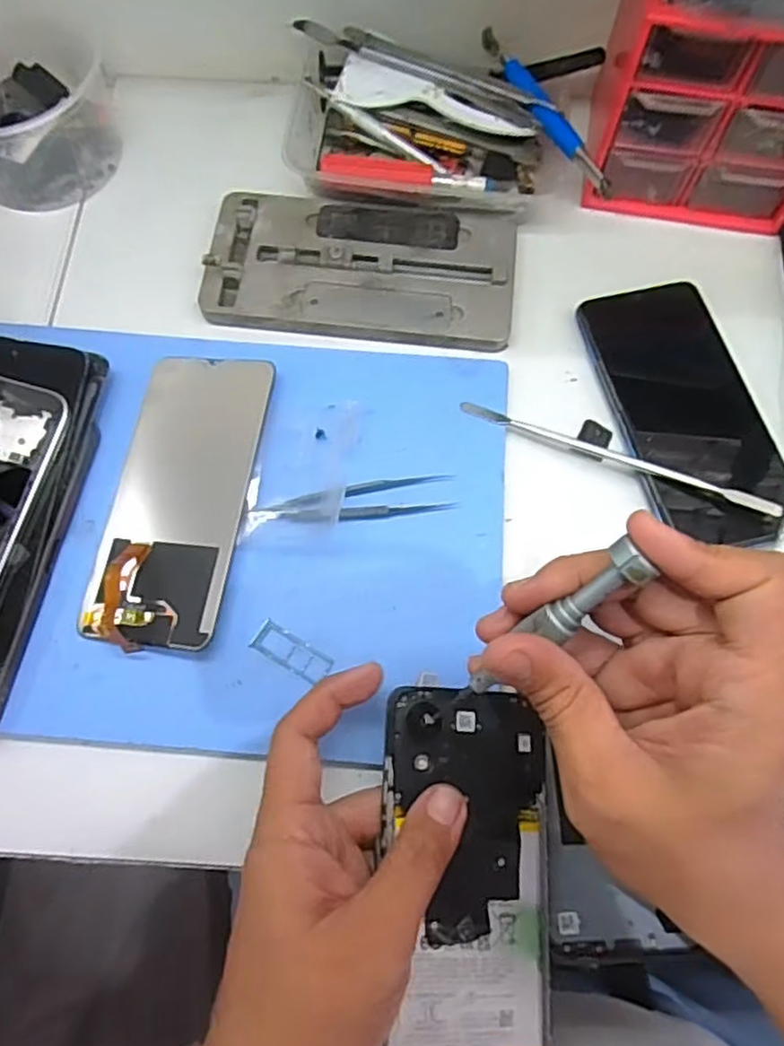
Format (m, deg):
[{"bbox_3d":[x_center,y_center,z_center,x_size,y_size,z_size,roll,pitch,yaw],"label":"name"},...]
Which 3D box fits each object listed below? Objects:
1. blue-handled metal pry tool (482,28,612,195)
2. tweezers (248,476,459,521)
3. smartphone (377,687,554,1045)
[{"bbox_3d":[0.090,-0.242,0.404,0.014,0.008,0.135,-27,73,-10],"label":"blue-handled metal pry tool"},{"bbox_3d":[-0.019,-0.011,0.352,0.099,0.009,0.021,-10,71,-5],"label":"tweezers"},{"bbox_3d":[0.031,0.151,0.285,0.069,0.014,0.158,1,73,-1],"label":"smartphone"}]

